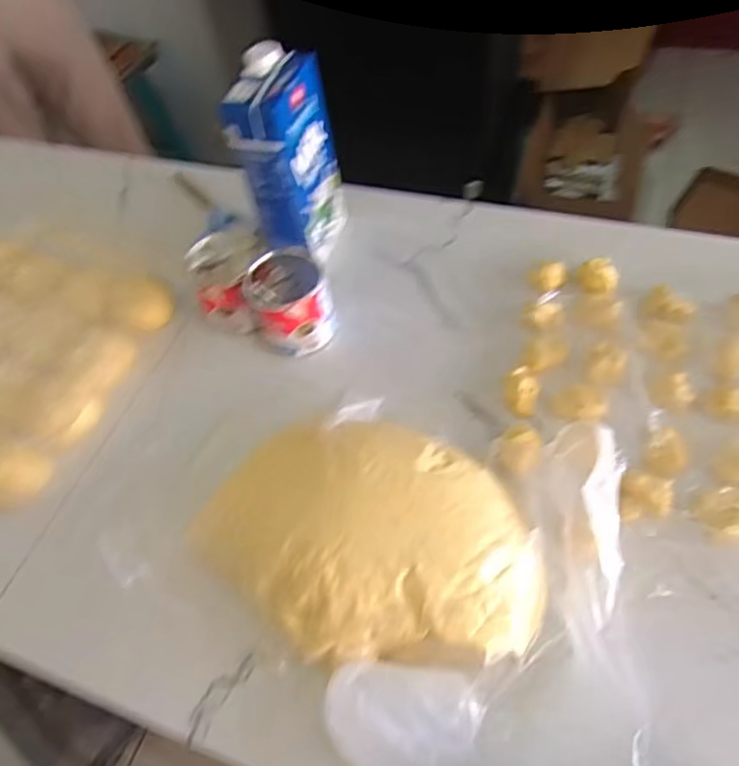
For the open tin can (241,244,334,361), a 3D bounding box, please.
[{"bbox_3d":[-0.077,-0.077,0.589,0.078,0.082,0.071,-18,54,-5],"label":"open tin can"}]

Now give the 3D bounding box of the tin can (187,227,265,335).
[{"bbox_3d":[-0.139,-0.104,0.617,0.070,0.077,0.088,21,60,21],"label":"tin can"}]

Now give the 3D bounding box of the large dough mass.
[{"bbox_3d":[-0.007,0.115,0.459,0.270,0.061,0.175,-2,55,7],"label":"large dough mass"}]

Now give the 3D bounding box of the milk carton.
[{"bbox_3d":[-0.083,-0.221,0.608,0.068,0.191,0.100,10,57,15],"label":"milk carton"}]

